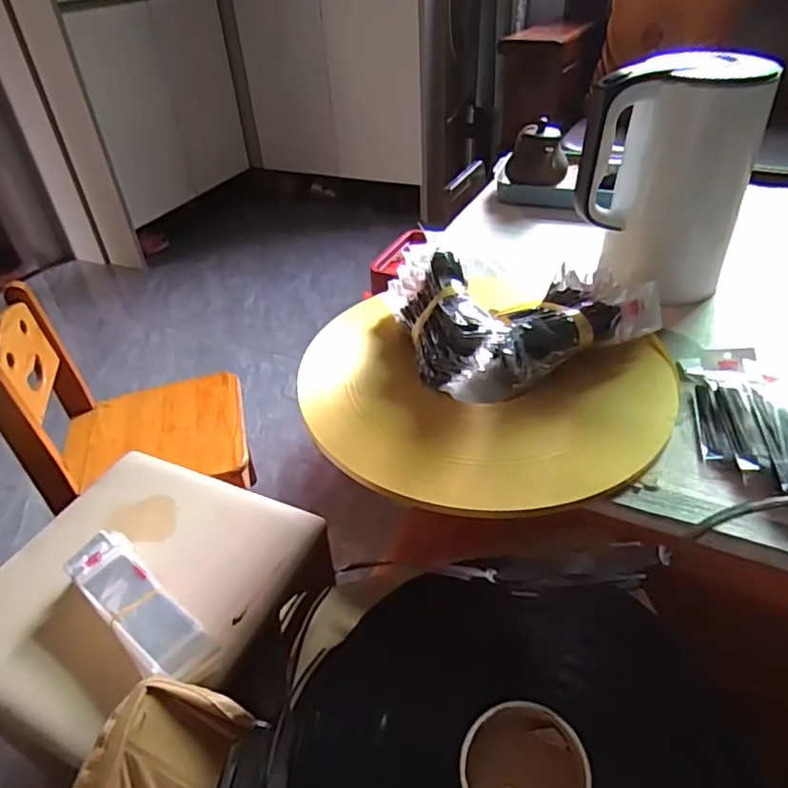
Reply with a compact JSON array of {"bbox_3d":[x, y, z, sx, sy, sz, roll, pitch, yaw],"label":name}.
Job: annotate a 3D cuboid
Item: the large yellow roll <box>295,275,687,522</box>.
[{"bbox_3d":[0.095,-0.026,0.623,0.366,0.020,0.372,-2,39,2],"label":"large yellow roll"}]

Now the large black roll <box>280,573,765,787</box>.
[{"bbox_3d":[0.081,0.238,0.366,0.280,0.029,0.251,32,65,26],"label":"large black roll"}]

